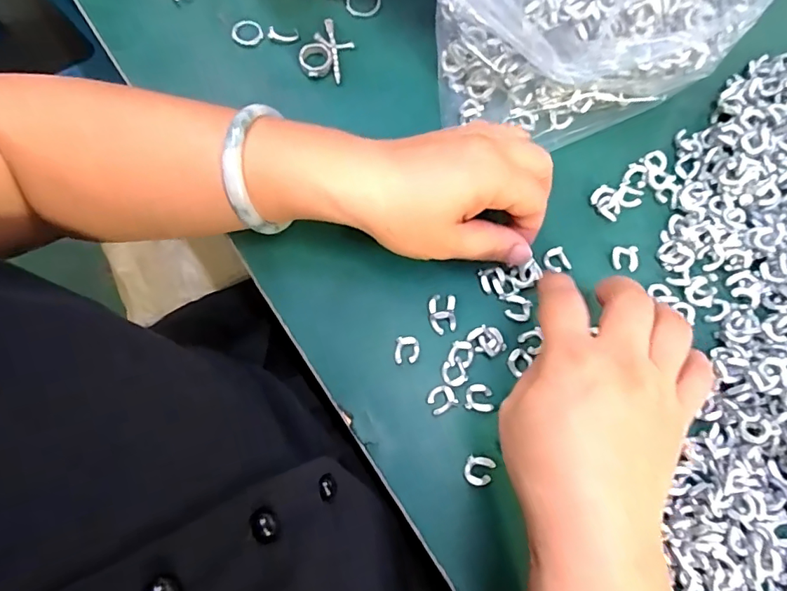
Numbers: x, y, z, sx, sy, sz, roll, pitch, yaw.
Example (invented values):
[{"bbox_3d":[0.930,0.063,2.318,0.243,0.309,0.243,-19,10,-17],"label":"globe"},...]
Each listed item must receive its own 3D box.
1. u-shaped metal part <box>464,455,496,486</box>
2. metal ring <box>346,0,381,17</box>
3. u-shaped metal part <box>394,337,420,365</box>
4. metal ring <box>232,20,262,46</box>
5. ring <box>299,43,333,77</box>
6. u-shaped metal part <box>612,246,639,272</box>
[{"bbox_3d":[0.047,0.097,0.267,0.015,0.004,0.015,20,78,5],"label":"u-shaped metal part"},{"bbox_3d":[-0.021,-0.207,0.339,0.024,0.004,0.024,0,77,0],"label":"metal ring"},{"bbox_3d":[0.008,0.032,0.283,0.014,0.004,0.015,1,77,0],"label":"u-shaped metal part"},{"bbox_3d":[-0.100,-0.180,0.331,0.020,0.004,0.019,0,77,0],"label":"metal ring"},{"bbox_3d":[-0.052,-0.158,0.324,0.022,0.009,0.021,0,77,0],"label":"ring"},{"bbox_3d":[0.144,-0.023,0.300,0.016,0.004,0.015,5,77,1],"label":"u-shaped metal part"}]

